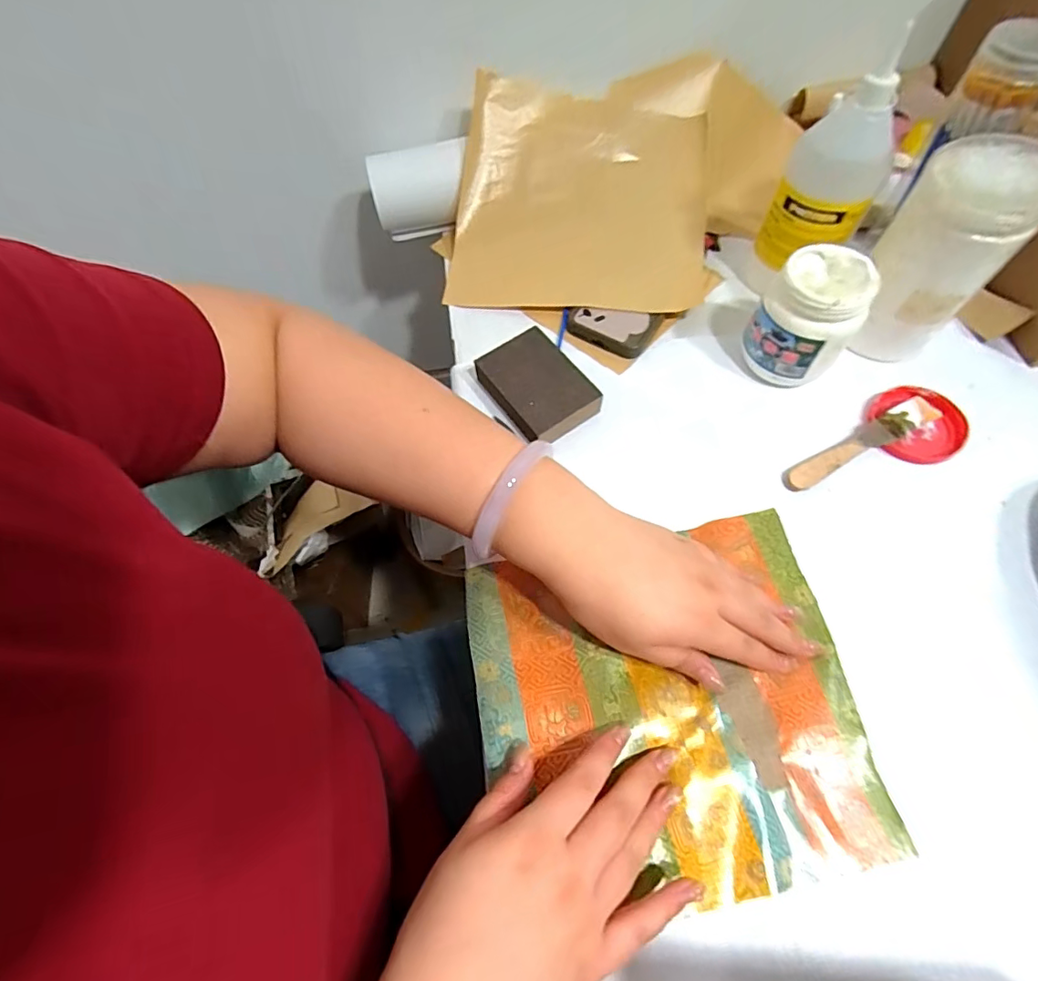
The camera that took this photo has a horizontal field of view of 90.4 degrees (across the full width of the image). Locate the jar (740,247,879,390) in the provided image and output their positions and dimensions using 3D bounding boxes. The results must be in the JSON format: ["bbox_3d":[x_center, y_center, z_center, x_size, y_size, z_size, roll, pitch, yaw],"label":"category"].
[{"bbox_3d":[0.237,-0.140,0.428,0.071,0.095,0.072,-1,63,2],"label":"jar"}]

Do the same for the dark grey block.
[{"bbox_3d":[0.015,-0.090,0.451,0.072,0.027,0.098,-30,66,-12],"label":"dark grey block"}]

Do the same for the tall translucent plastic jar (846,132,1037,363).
[{"bbox_3d":[0.328,-0.181,0.414,0.084,0.148,0.094,38,71,19],"label":"tall translucent plastic jar"}]

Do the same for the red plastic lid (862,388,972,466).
[{"bbox_3d":[0.335,-0.056,0.433,0.071,0.016,0.070,-1,63,2],"label":"red plastic lid"}]

